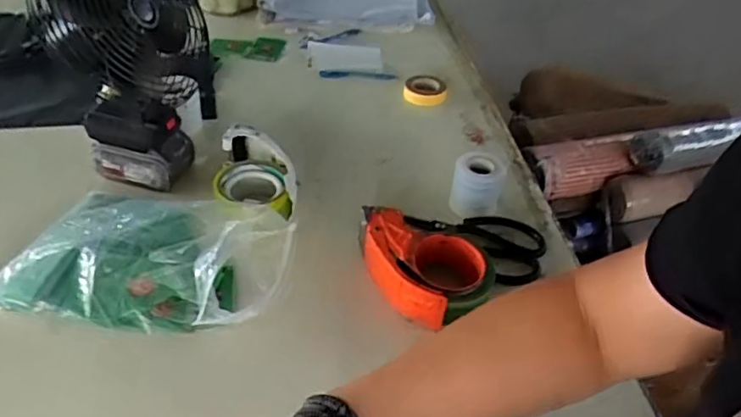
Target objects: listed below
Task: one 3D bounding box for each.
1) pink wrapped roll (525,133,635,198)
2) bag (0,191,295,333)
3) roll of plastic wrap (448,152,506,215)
[{"bbox_3d":[0.374,-0.080,1.092,0.196,0.076,0.079,-8,43,-14],"label":"pink wrapped roll"},{"bbox_3d":[-0.242,0.058,0.676,0.278,0.097,0.179,7,41,3],"label":"bag"},{"bbox_3d":[0.136,-0.031,0.776,0.063,0.067,0.065,12,41,7],"label":"roll of plastic wrap"}]

